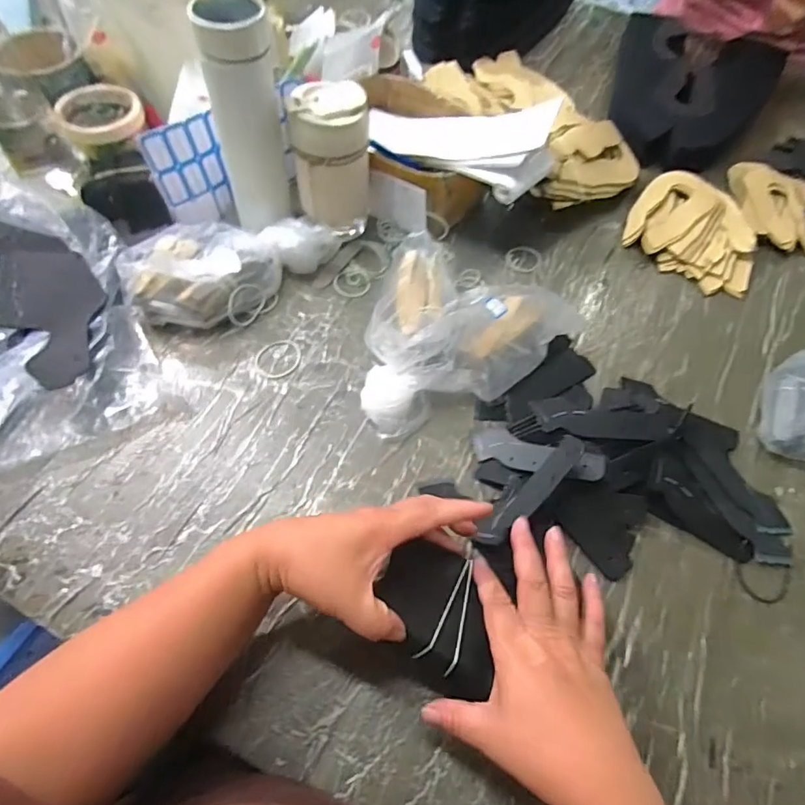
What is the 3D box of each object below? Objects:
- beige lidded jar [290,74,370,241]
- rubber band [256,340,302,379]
[{"bbox_3d":[-0.078,-0.254,0.550,0.078,0.153,0.067,4,60,-2],"label":"beige lidded jar"},{"bbox_3d":[-0.130,-0.047,0.525,0.043,0.004,0.052,23,61,9],"label":"rubber band"}]

